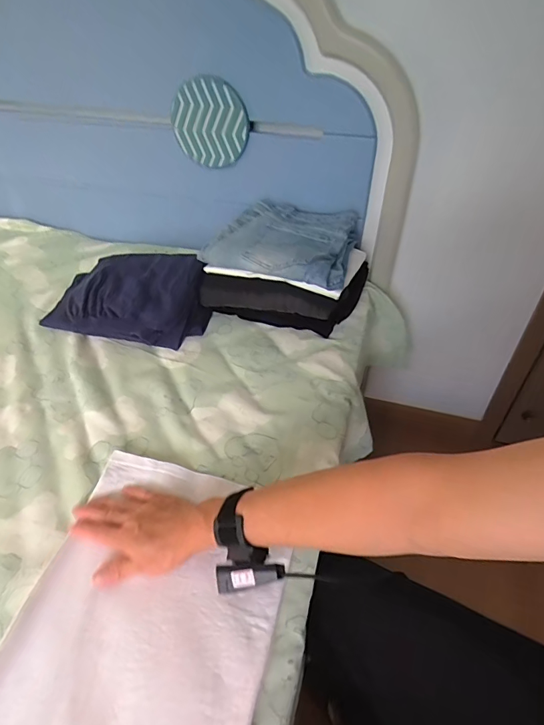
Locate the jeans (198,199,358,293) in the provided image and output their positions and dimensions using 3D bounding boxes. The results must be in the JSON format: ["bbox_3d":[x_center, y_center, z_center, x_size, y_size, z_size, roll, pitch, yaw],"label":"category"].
[{"bbox_3d":[0.044,-0.256,0.898,0.274,0.047,0.269,19,44,20],"label":"jeans"}]

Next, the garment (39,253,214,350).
[{"bbox_3d":[-0.287,-0.141,0.889,0.308,0.095,0.220,10,42,11],"label":"garment"}]

